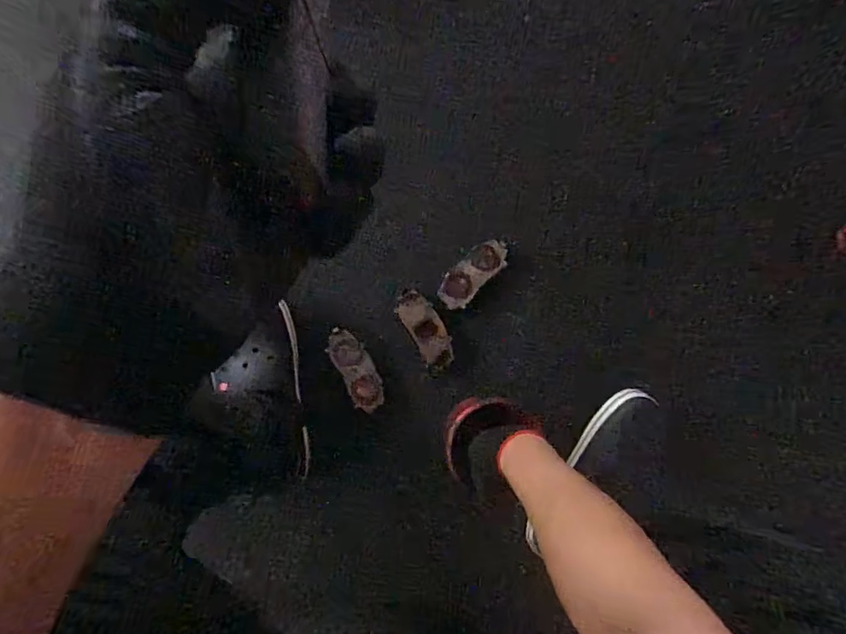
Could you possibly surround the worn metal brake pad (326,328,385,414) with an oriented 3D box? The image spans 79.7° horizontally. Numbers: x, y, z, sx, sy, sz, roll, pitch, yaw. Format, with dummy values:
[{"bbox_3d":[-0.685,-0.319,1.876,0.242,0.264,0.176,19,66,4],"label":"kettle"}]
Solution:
[{"bbox_3d":[-0.100,0.079,0.759,0.049,0.015,0.129,-27,91,-6],"label":"worn metal brake pad"}]

